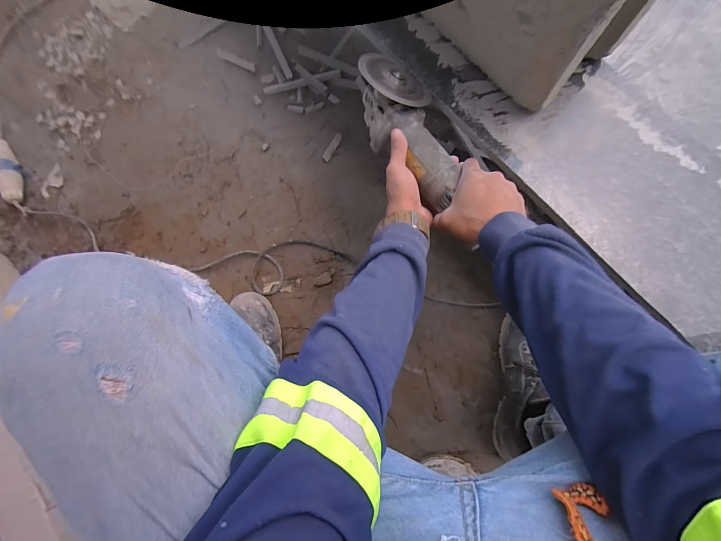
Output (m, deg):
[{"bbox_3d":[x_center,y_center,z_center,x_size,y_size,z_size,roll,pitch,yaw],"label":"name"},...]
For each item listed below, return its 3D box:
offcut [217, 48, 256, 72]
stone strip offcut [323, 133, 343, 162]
[{"bbox_3d":[-0.300,-0.505,0.783,0.121,0.006,0.021,29,85,8],"label":"offcut"},{"bbox_3d":[-0.062,-0.276,0.731,0.017,0.007,0.071,29,85,8],"label":"stone strip offcut"}]

